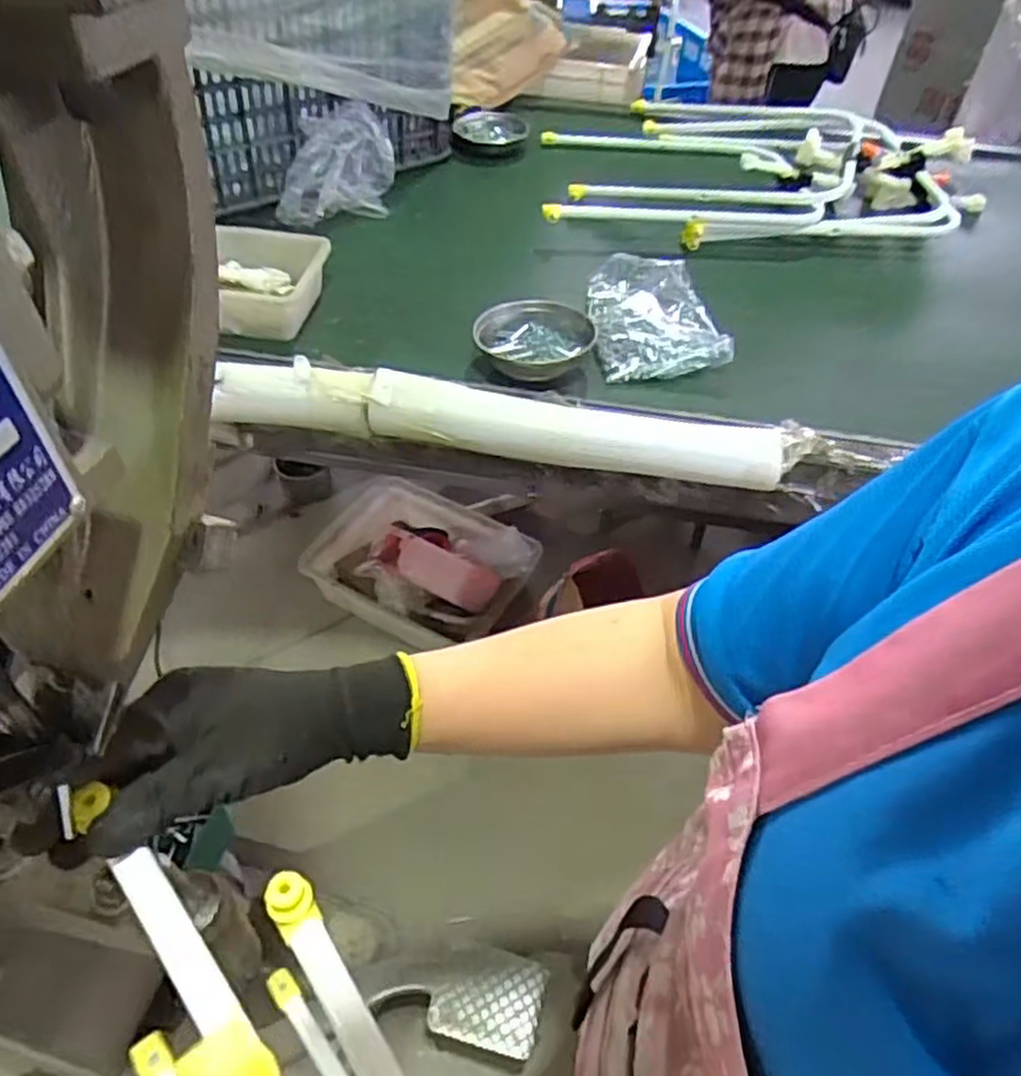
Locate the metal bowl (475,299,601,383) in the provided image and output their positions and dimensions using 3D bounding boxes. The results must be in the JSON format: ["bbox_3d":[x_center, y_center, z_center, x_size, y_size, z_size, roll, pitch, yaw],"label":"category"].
[{"bbox_3d":[0.033,-0.259,0.961,0.157,0.042,0.153,-3,48,-5],"label":"metal bowl"}]

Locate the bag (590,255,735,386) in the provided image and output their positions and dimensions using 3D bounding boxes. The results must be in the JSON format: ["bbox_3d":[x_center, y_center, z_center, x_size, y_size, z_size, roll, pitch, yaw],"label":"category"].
[{"bbox_3d":[0.202,-0.323,1.045,0.171,0.035,0.297,1,47,-2],"label":"bag"}]

